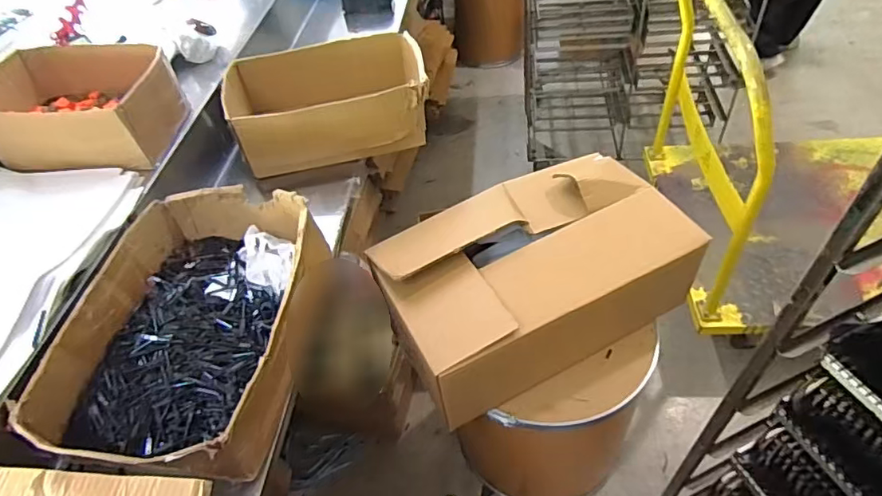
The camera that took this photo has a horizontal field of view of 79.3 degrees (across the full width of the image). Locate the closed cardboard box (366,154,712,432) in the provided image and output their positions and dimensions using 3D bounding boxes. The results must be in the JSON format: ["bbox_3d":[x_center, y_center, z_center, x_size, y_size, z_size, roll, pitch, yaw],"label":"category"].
[{"bbox_3d":[0.172,0.042,1.092,0.573,0.210,0.382,-24,50,-14],"label":"closed cardboard box"}]

